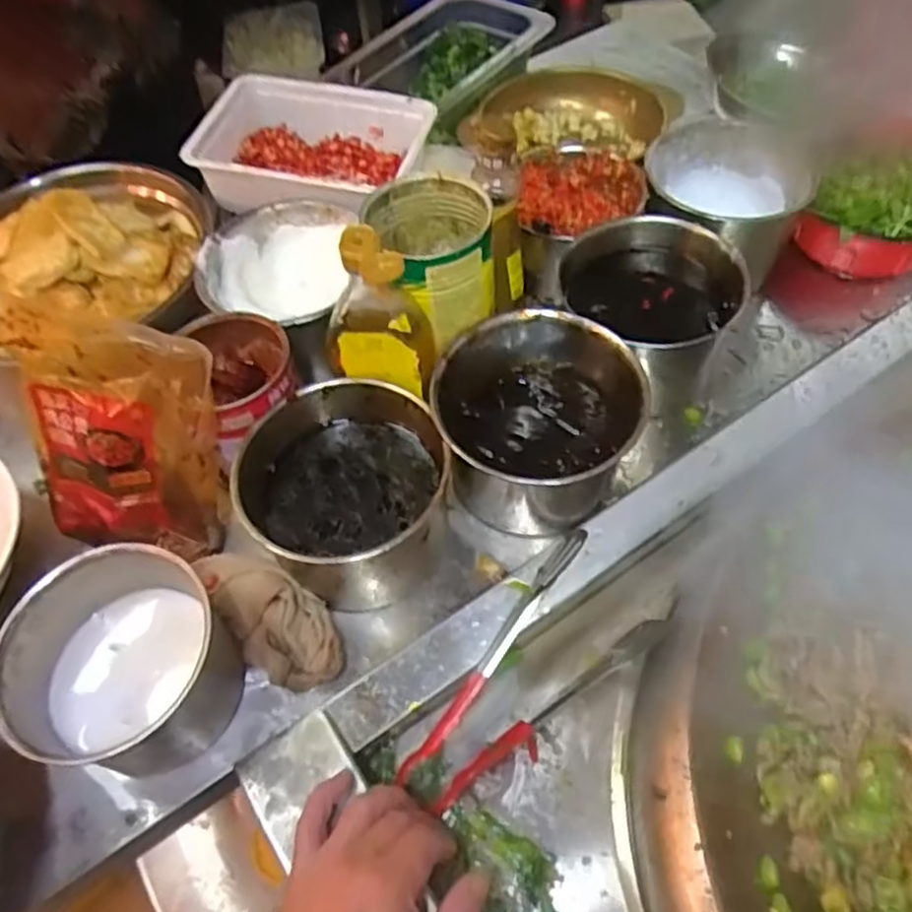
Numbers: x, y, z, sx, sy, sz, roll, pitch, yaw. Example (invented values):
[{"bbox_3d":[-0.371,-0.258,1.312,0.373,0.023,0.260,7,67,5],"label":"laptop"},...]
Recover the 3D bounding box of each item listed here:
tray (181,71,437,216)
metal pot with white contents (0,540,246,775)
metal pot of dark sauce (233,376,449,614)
[{"bbox_3d":[-0.136,-0.296,0.711,0.202,0.078,0.155,12,57,11],"label":"tray"},{"bbox_3d":[-0.226,0.146,0.506,0.129,0.109,0.124,-2,56,2],"label":"metal pot with white contents"},{"bbox_3d":[-0.079,0.030,0.557,0.142,0.108,0.138,-2,56,2],"label":"metal pot of dark sauce"}]

